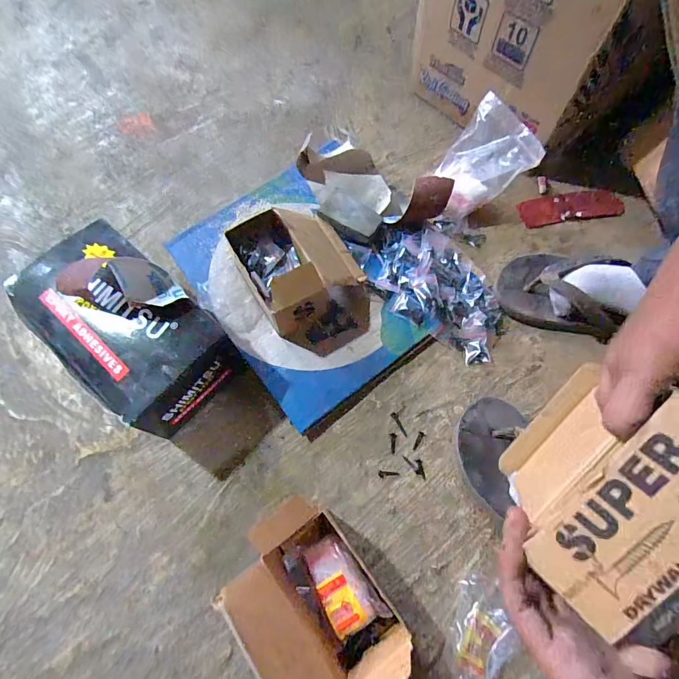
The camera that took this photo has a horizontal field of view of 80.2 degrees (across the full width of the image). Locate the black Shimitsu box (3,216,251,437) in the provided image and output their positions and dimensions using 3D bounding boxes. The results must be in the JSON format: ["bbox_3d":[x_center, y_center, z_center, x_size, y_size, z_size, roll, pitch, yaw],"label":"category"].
[{"bbox_3d":[-0.243,-0.013,0.478,0.246,0.114,0.146,40,75,14],"label":"black Shimitsu box"}]

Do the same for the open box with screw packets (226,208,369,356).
[{"bbox_3d":[-0.039,-0.079,0.500,0.137,0.075,0.176,-32,70,-9],"label":"open box with screw packets"}]

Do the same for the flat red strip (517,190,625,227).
[{"bbox_3d":[0.332,-0.193,0.580,0.136,0.011,0.047,-8,68,0],"label":"flat red strip"}]

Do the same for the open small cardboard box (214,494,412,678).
[{"bbox_3d":[-0.030,0.245,0.379,0.114,0.090,0.167,-39,71,-12],"label":"open small cardboard box"}]

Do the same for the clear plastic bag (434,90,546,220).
[{"bbox_3d":[0.188,-0.249,0.551,0.134,0.021,0.113,-31,81,29],"label":"clear plastic bag"}]

